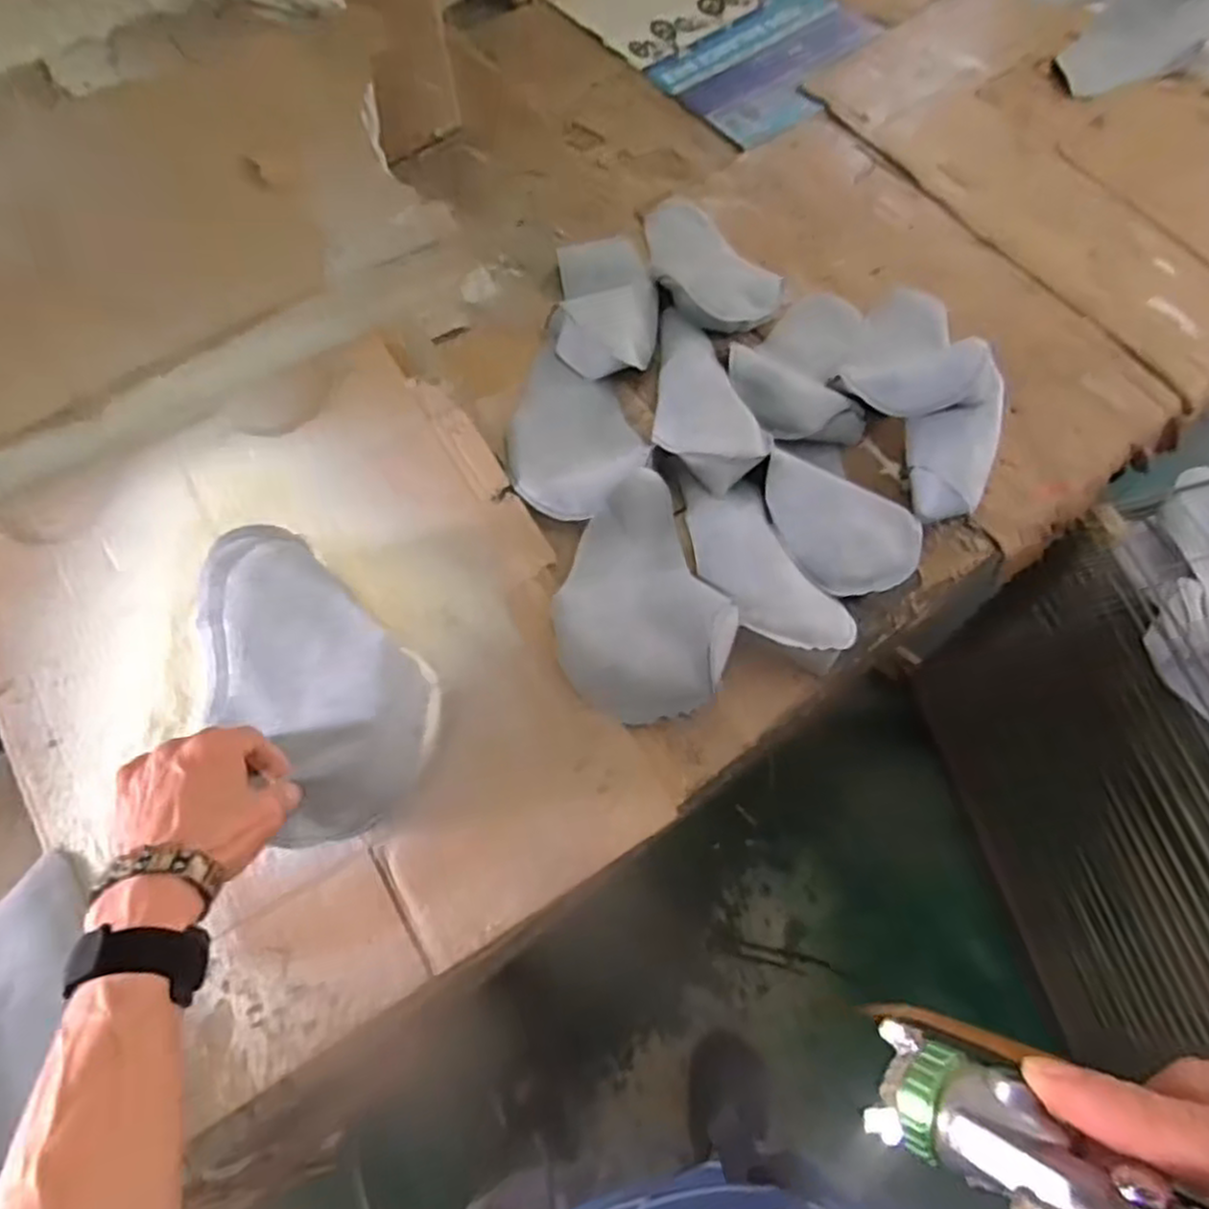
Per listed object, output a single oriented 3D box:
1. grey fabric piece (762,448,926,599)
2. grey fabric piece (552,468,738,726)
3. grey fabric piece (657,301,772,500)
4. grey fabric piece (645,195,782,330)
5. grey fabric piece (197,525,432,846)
[{"bbox_3d":[0.240,-0.080,0.792,0.172,0.027,0.113,23,68,9],"label":"grey fabric piece"},{"bbox_3d":[0.027,-0.011,0.710,0.161,0.071,0.233,-20,68,-9],"label":"grey fabric piece"},{"bbox_3d":[0.109,-0.243,0.872,0.115,0.034,0.285,-5,53,-3],"label":"grey fabric piece"},{"bbox_3d":[0.124,-0.444,0.996,0.143,0.060,0.274,-11,51,-5],"label":"grey fabric piece"},{"bbox_3d":[-0.239,0.042,0.604,0.141,0.045,0.295,-36,59,-15],"label":"grey fabric piece"}]

